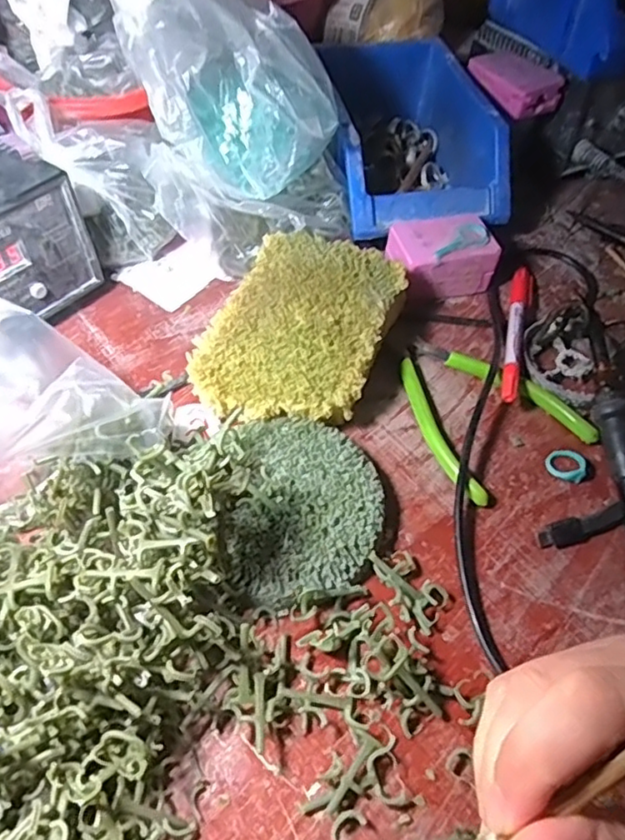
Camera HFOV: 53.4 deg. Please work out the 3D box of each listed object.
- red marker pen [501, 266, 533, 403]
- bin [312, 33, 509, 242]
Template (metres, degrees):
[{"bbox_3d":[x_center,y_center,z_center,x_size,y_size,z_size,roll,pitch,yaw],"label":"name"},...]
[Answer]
[{"bbox_3d":[0.137,-0.062,0.417,0.015,0.014,0.137,15,50,10],"label":"red marker pen"},{"bbox_3d":[0.077,-0.221,0.490,0.124,0.070,0.196,-1,54,-5],"label":"bin"}]

